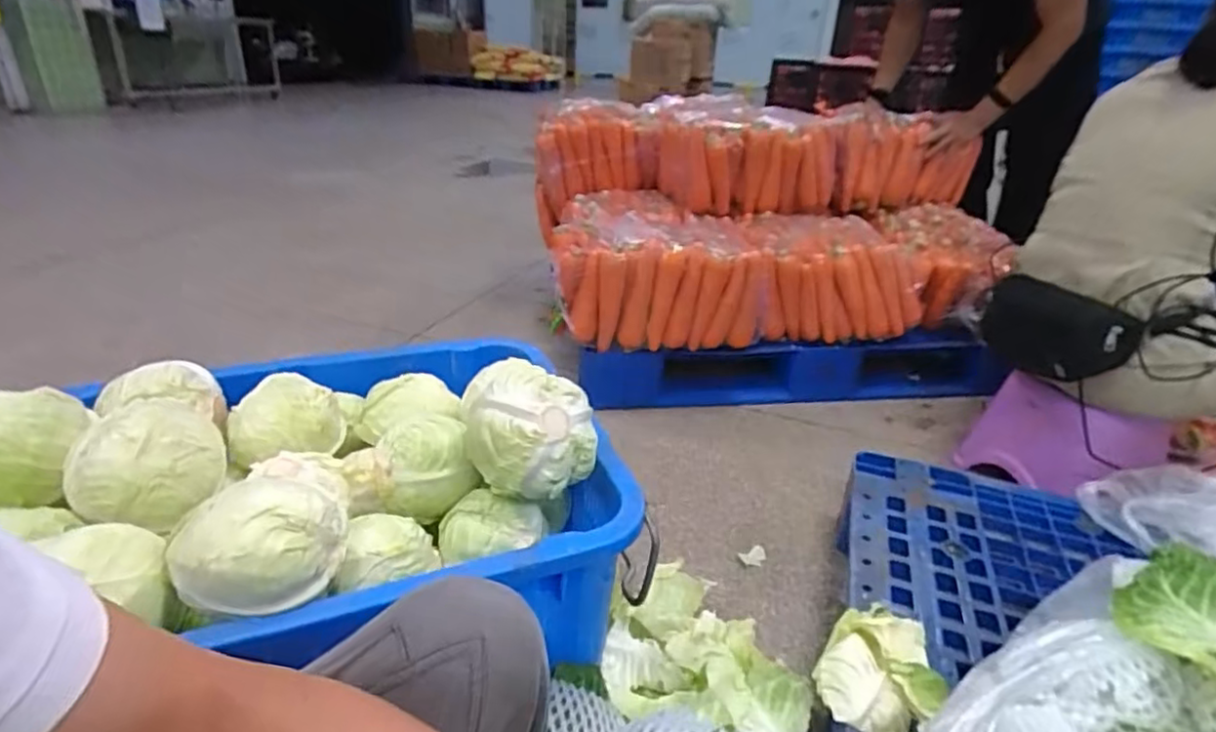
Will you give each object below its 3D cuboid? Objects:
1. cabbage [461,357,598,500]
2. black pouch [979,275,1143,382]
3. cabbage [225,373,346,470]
[{"bbox_3d":[-0.082,0.068,0.689,0.111,0.112,0.120,25,34,37],"label":"cabbage"},{"bbox_3d":[0.786,-0.070,1.176,0.062,0.175,0.330,0,11,-7],"label":"black pouch"},{"bbox_3d":[-0.381,0.064,0.760,0.093,0.084,0.114,8,27,10],"label":"cabbage"}]

